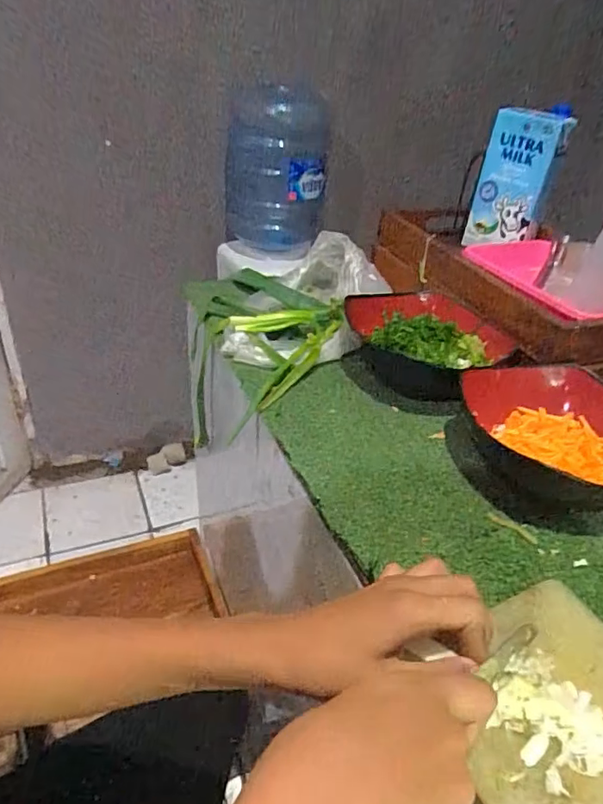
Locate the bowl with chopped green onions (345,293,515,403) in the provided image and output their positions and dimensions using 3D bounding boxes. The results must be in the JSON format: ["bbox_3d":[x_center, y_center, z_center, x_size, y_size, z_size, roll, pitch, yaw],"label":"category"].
[{"bbox_3d":[0.162,-0.074,0.652,0.158,0.060,0.196,-7,36,-21],"label":"bowl with chopped green onions"}]

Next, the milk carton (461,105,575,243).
[{"bbox_3d":[0.331,-0.343,0.825,0.102,0.193,0.055,10,35,5],"label":"milk carton"}]

